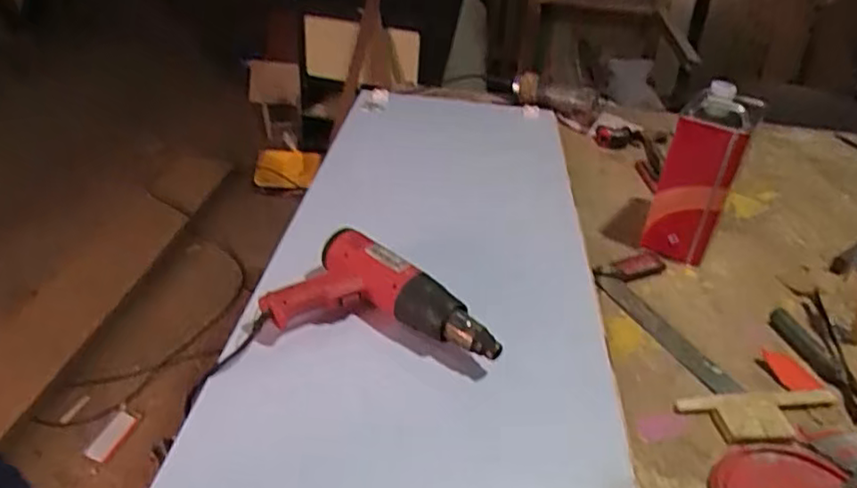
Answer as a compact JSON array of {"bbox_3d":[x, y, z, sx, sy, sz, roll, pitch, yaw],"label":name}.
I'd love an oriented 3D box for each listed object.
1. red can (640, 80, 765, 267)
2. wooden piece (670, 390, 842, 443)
[{"bbox_3d":[0.436,-0.110,1.007,0.102,0.246,0.164,21,38,23],"label":"red can"},{"bbox_3d":[0.412,0.206,0.752,0.211,0.011,0.073,-3,35,-10],"label":"wooden piece"}]

